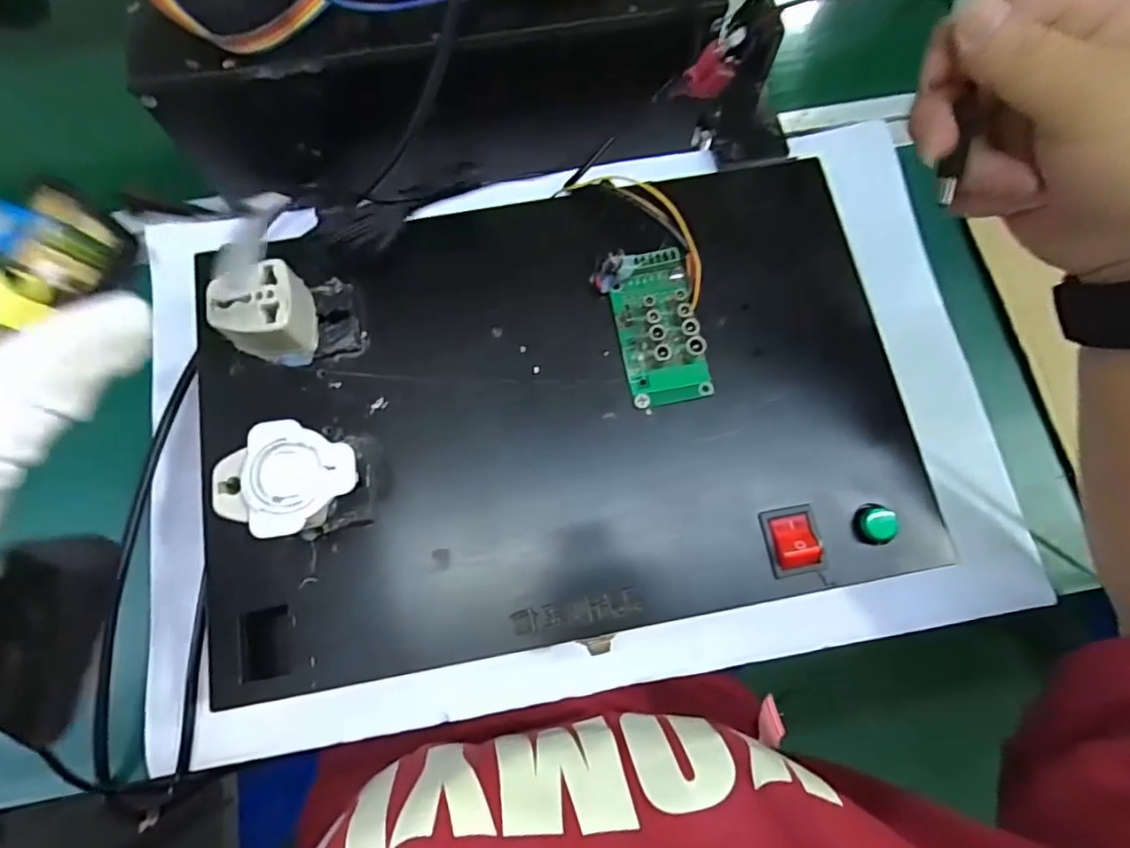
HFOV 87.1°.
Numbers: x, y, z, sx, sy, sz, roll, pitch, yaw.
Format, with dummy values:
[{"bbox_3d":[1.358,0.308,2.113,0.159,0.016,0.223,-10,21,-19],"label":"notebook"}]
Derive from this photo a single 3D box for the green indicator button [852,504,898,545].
[{"bbox_3d":[0.147,0.047,0.280,0.015,0.011,0.018,-11,74,-4],"label":"green indicator button"}]

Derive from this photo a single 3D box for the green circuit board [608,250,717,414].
[{"bbox_3d":[0.048,-0.049,0.299,0.040,0.020,0.074,-10,73,-3],"label":"green circuit board"}]

